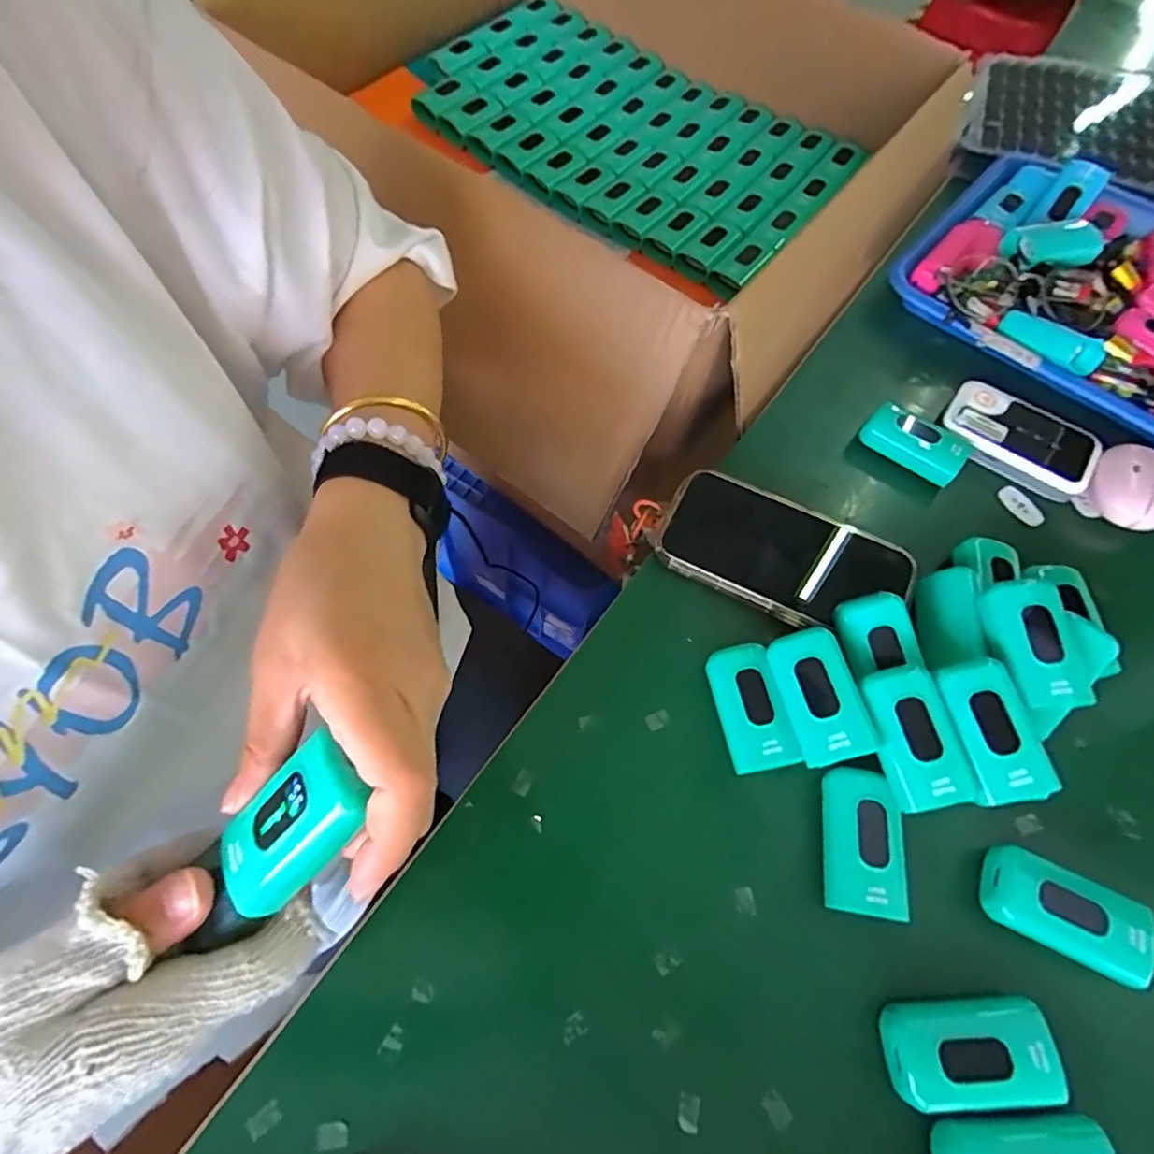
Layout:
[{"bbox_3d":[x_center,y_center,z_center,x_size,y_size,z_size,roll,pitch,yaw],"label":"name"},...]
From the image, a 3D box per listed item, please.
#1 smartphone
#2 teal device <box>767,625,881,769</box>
[{"bbox_3d":[0.124,-0.013,0.358,0.149,0.015,0.077,28,68,9],"label":"smartphone"},{"bbox_3d":[0.125,0.061,0.297,0.035,0.021,0.065,-24,66,20],"label":"teal device"}]

